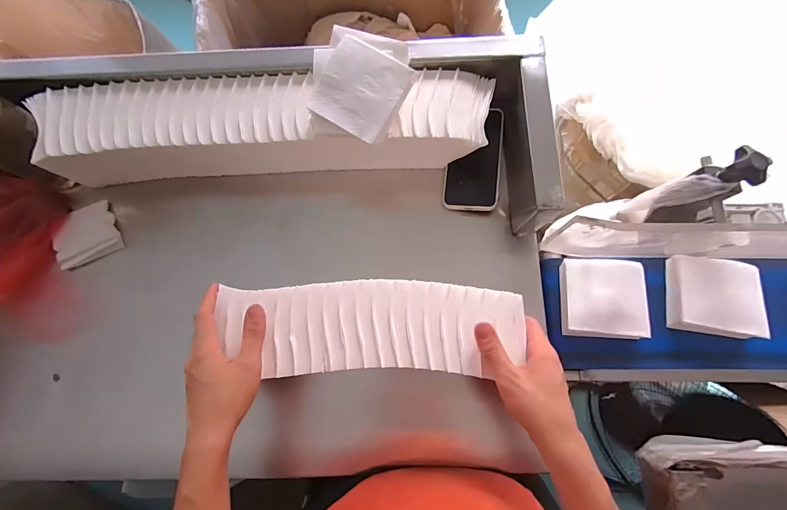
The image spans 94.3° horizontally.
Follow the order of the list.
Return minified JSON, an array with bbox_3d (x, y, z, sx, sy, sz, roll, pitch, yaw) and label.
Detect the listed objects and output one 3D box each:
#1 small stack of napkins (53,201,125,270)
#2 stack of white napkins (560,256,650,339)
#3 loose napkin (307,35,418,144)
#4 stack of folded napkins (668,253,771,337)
[{"bbox_3d":[-0.440,-0.028,0.525,0.082,0.021,0.075,-25,78,-4],"label":"small stack of napkins"},{"bbox_3d":[0.259,0.054,0.455,0.095,0.032,0.096,5,77,3],"label":"stack of white napkins"},{"bbox_3d":[-0.037,-0.183,0.405,0.090,0.014,0.090,29,95,4],"label":"loose napkin"},{"bbox_3d":[0.398,0.053,0.452,0.095,0.029,0.090,9,77,4],"label":"stack of folded napkins"}]

